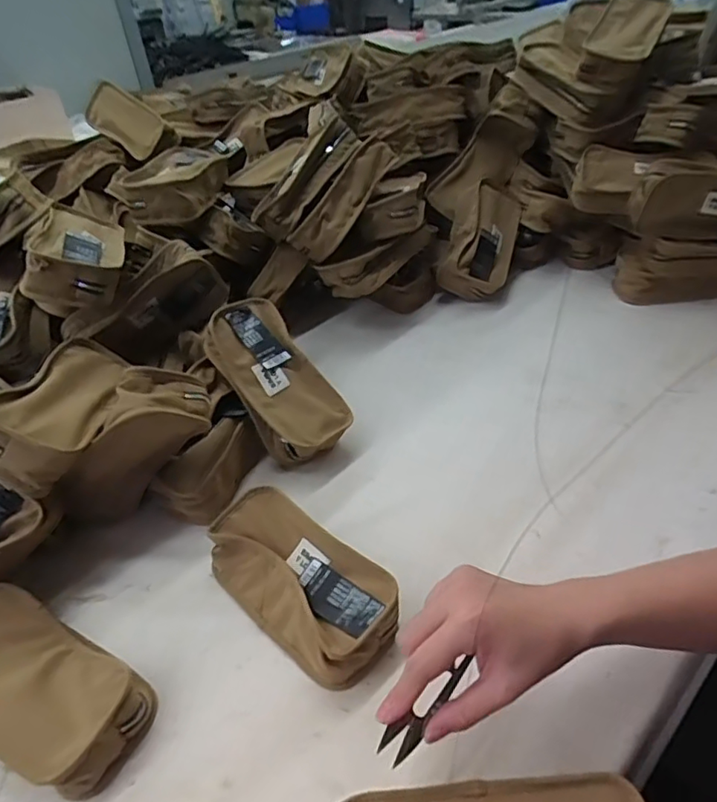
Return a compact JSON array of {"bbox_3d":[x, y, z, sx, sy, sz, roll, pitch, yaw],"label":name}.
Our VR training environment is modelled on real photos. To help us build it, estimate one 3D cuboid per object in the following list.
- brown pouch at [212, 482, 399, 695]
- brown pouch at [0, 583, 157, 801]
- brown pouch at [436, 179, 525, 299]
[{"bbox_3d":[-0.055,0.154,0.490,0.184,0.055,0.086,29,51,34],"label":"brown pouch"},{"bbox_3d":[-0.250,0.216,0.439,0.186,0.055,0.090,18,46,25],"label":"brown pouch"},{"bbox_3d":[0.189,-0.250,0.884,0.100,0.066,0.192,31,64,-18],"label":"brown pouch"}]

